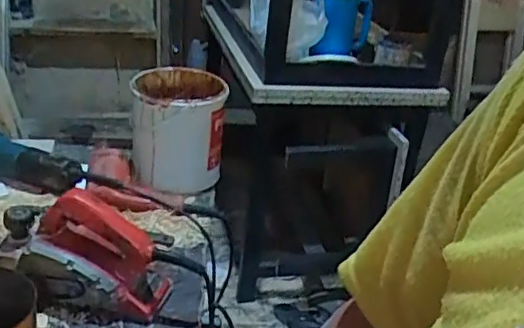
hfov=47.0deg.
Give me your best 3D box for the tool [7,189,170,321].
[{"bbox_3d":[-0.251,0.120,0.831,0.232,0.152,0.097,4,24,1],"label":"tool"}]

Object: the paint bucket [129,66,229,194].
[{"bbox_3d":[-0.161,-0.069,1.168,0.175,0.194,0.192,-2,24,-12],"label":"paint bucket"}]

